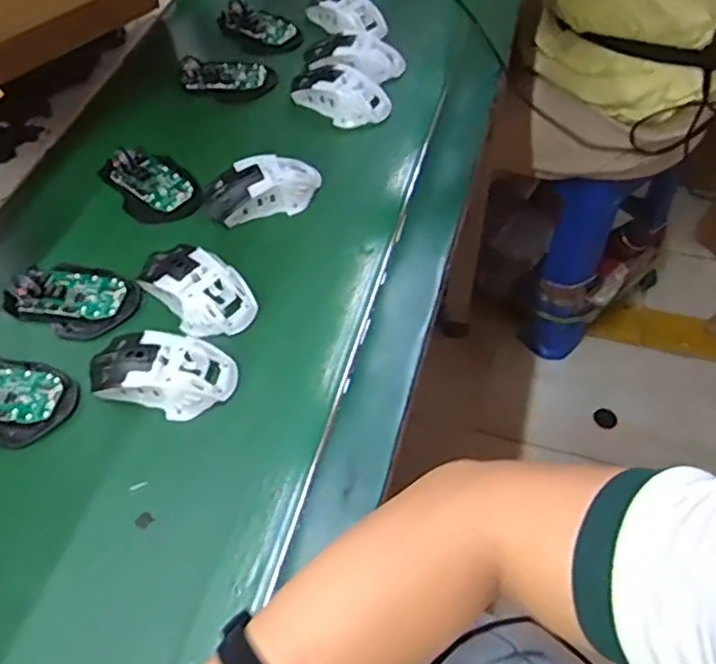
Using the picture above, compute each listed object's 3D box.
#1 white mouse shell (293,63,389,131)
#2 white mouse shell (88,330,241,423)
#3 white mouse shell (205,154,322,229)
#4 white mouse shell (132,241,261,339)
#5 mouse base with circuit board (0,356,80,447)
[{"bbox_3d":[-0.018,-0.265,0.726,0.109,0.032,0.061,31,62,23],"label":"white mouse shell"},{"bbox_3d":[-0.156,0.031,0.522,0.114,0.030,0.062,5,55,6],"label":"white mouse shell"},{"bbox_3d":[-0.091,-0.142,0.640,0.110,0.032,0.053,-18,56,-10],"label":"white mouse shell"},{"bbox_3d":[-0.141,-0.041,0.570,0.110,0.033,0.062,36,63,25],"label":"white mouse shell"},{"bbox_3d":[-0.286,0.049,0.525,0.107,0.023,0.070,14,57,13],"label":"mouse base with circuit board"}]

